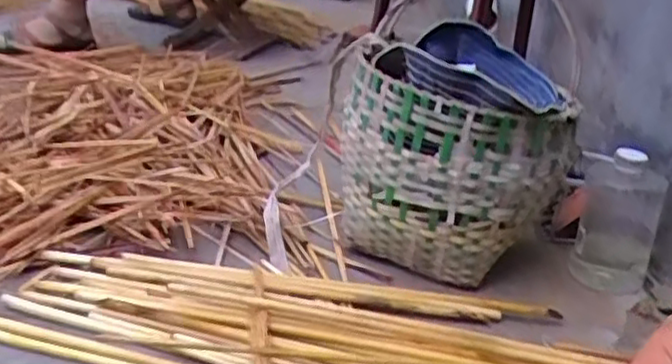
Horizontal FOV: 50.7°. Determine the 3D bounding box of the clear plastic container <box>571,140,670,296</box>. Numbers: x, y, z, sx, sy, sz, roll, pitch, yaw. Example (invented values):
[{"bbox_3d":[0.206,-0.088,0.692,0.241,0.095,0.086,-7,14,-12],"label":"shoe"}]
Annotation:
[{"bbox_3d":[0.380,0.042,0.951,0.094,0.177,0.110,13,25,16],"label":"clear plastic container"}]

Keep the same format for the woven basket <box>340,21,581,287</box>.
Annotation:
[{"bbox_3d":[0.151,-0.051,0.969,0.279,0.262,0.304,7,24,4],"label":"woven basket"}]

